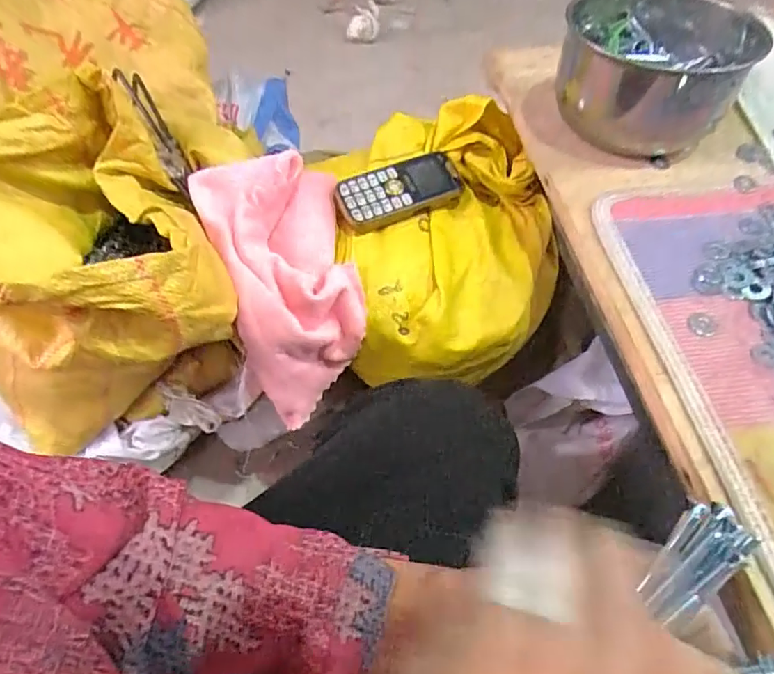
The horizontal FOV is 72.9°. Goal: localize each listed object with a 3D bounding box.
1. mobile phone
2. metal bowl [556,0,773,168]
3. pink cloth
[{"bbox_3d":[0.013,-0.144,0.524,0.126,0.014,0.057,-21,83,-16],"label":"mobile phone"},{"bbox_3d":[0.252,-0.253,0.500,0.136,0.089,0.162,-2,54,0],"label":"metal bowl"},{"bbox_3d":[-0.093,-0.060,0.512,0.127,0.175,0.168,-19,57,-12],"label":"pink cloth"}]

